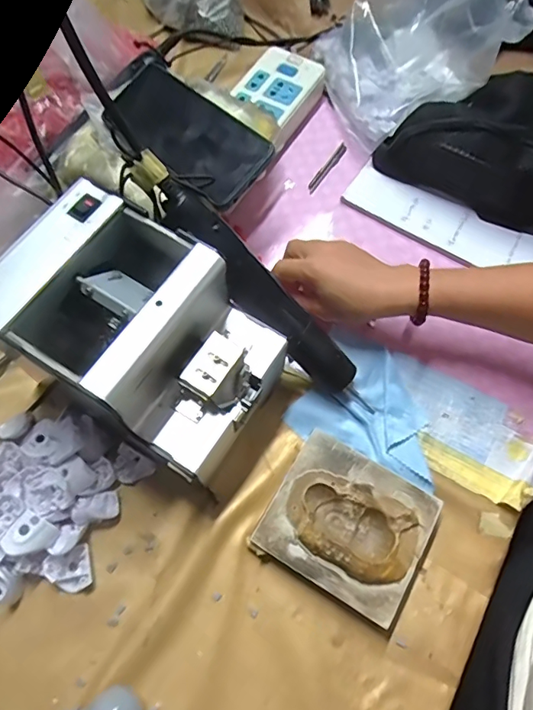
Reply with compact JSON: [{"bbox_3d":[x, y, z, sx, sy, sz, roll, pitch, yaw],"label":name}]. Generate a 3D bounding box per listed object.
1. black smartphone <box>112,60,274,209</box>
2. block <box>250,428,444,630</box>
[{"bbox_3d":[-0.078,-0.210,0.465,0.165,0.015,0.077,42,82,17],"label":"black smartphone"},{"bbox_3d":[0.062,0.128,0.380,0.112,0.031,0.099,29,69,11],"label":"block"}]

